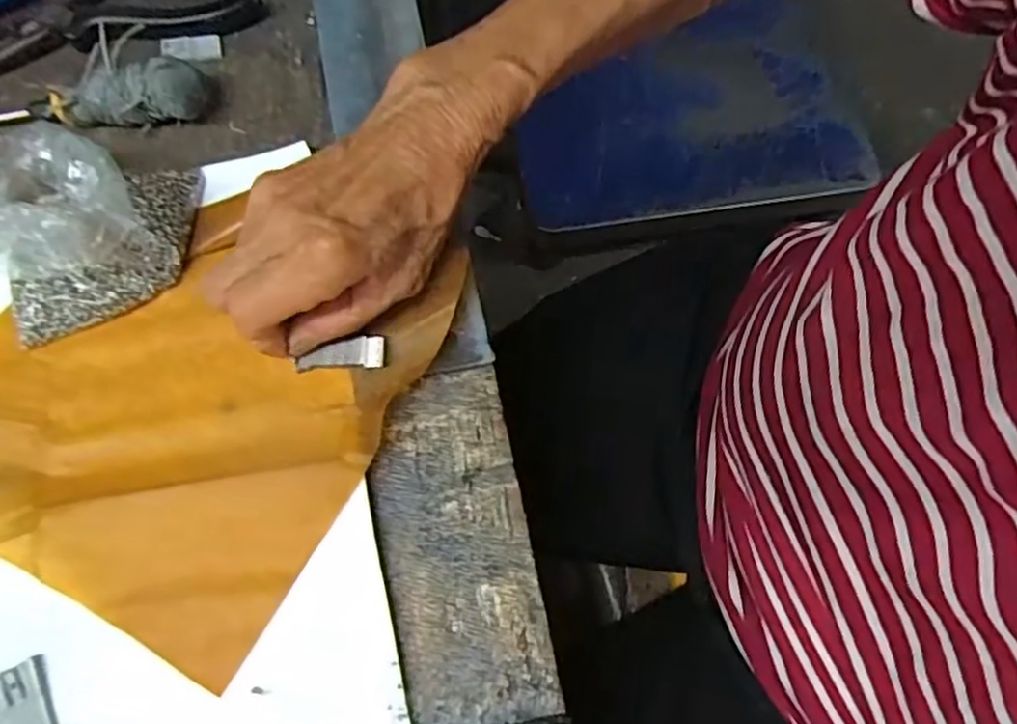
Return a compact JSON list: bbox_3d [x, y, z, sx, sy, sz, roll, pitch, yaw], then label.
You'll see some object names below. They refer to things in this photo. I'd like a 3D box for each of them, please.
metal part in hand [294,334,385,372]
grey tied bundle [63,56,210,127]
[{"bbox_3d":[-0.071,-0.003,0.290,0.039,0.007,0.012,-9,70,4],"label":"metal part in hand"},{"bbox_3d":[-0.177,-0.124,0.329,0.065,0.030,0.022,-10,70,-4],"label":"grey tied bundle"}]

